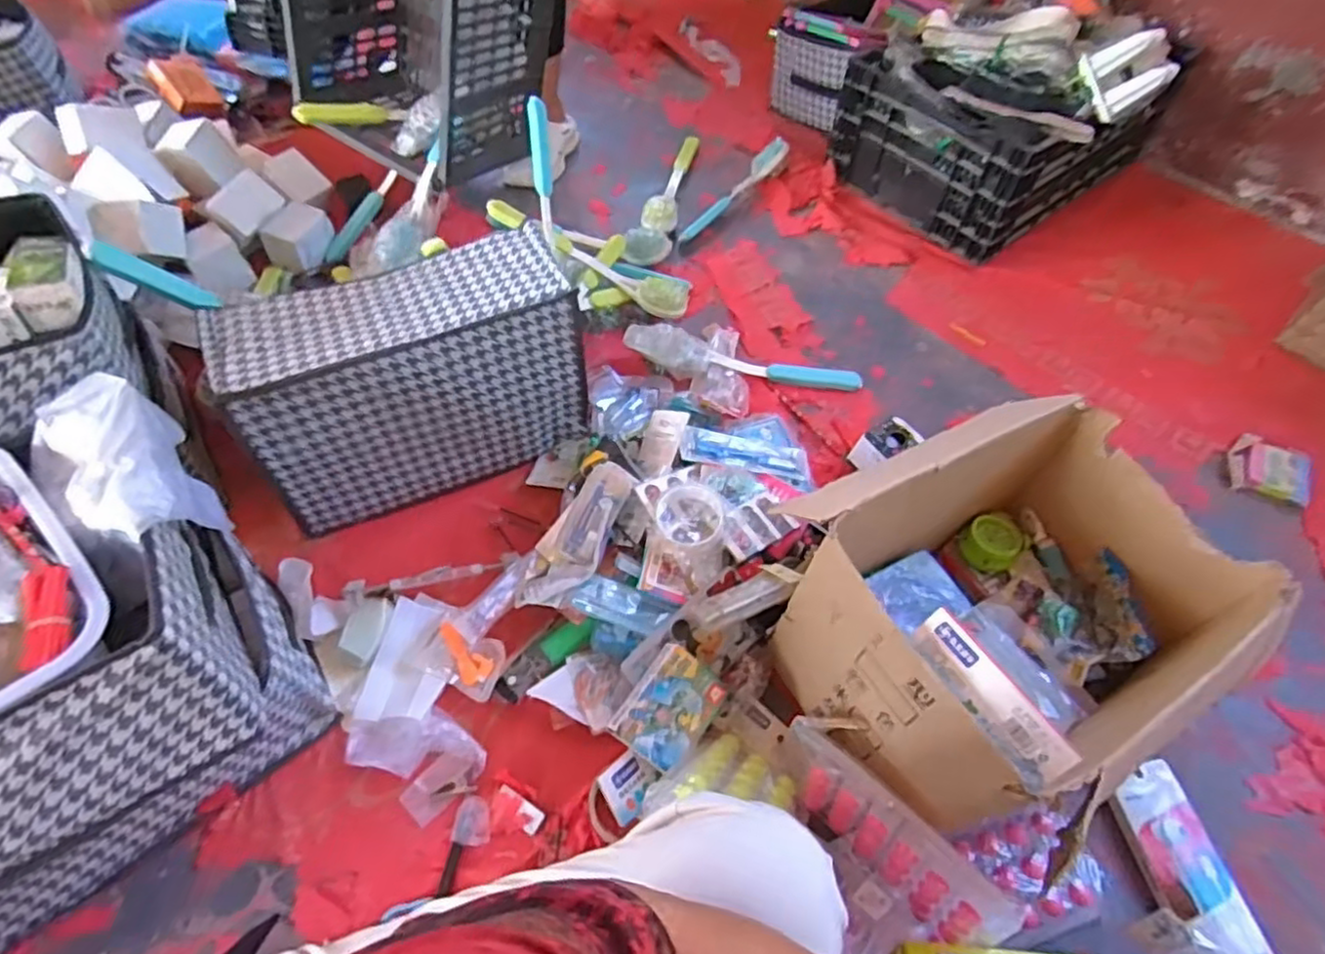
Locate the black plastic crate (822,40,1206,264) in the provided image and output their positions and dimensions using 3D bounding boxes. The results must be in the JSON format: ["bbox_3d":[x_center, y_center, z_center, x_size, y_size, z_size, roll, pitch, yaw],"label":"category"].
[{"bbox_3d":[0.683,-0.714,1.388,0.594,0.227,0.395,-33,63,-22],"label":"black plastic crate"}]

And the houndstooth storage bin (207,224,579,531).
[{"bbox_3d":[-0.319,-0.131,0.924,0.395,0.259,0.195,-20,59,-15],"label":"houndstooth storage bin"}]

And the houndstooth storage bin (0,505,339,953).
[{"bbox_3d":[-0.596,0.206,0.638,0.431,0.346,0.314,-32,63,-22],"label":"houndstooth storage bin"}]

